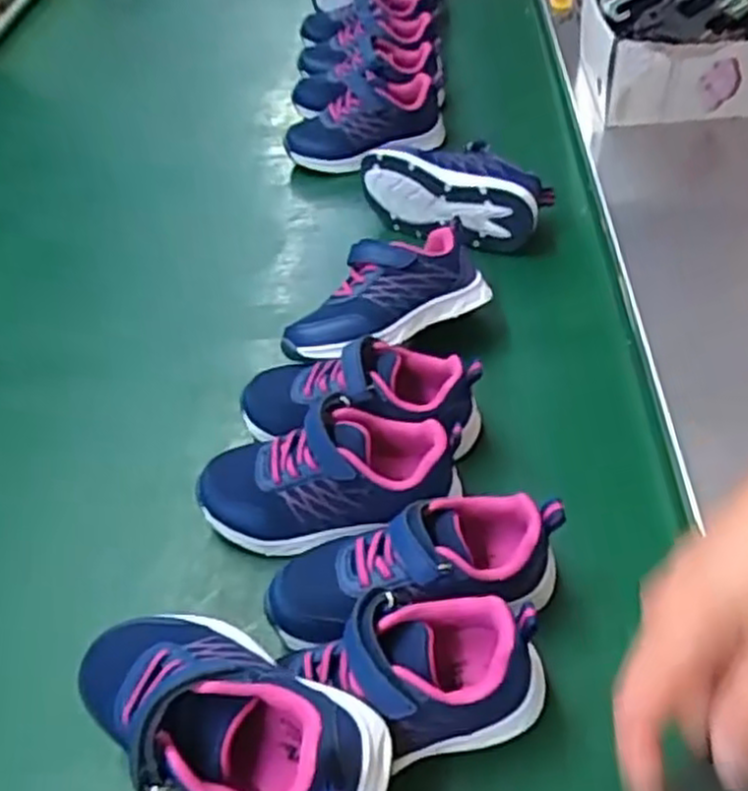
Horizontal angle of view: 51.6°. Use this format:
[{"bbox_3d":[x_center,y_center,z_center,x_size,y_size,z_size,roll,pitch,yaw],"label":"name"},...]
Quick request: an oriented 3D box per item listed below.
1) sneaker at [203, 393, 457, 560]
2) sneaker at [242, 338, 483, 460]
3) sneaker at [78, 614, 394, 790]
[{"bbox_3d":[-0.030,0.055,0.500,0.166,0.071,0.078,-8,46,-1],"label":"sneaker"},{"bbox_3d":[-0.011,0.001,0.546,0.166,0.079,0.077,-3,46,4],"label":"sneaker"},{"bbox_3d":[-0.075,0.146,0.359,0.160,0.059,0.082,21,52,24],"label":"sneaker"}]

